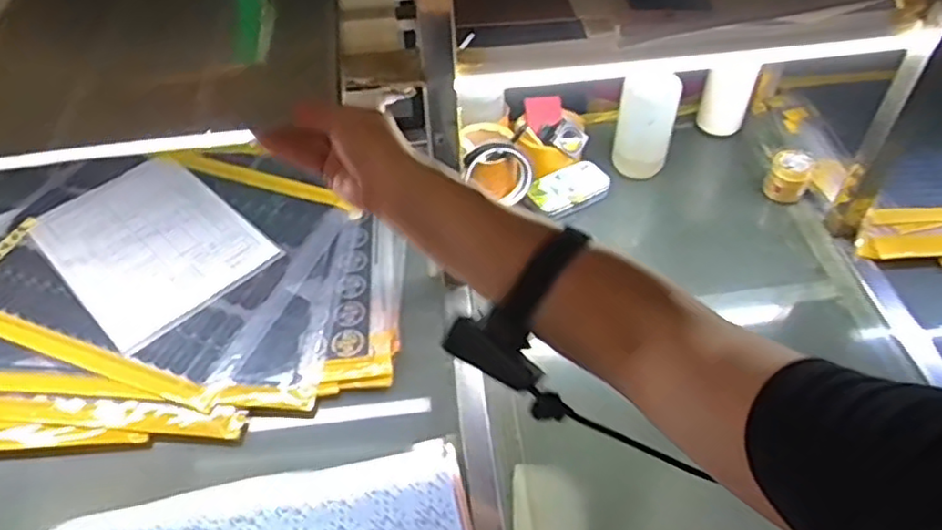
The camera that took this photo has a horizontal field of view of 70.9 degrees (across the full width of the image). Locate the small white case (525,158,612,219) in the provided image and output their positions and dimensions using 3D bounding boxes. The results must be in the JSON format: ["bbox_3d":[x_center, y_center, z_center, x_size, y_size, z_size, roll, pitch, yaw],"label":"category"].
[{"bbox_3d":[0.136,-0.102,0.898,0.108,0.022,0.068,-21,51,-15],"label":"small white case"}]

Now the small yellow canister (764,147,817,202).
[{"bbox_3d":[0.425,-0.120,0.883,0.052,0.057,0.050,25,54,23],"label":"small yellow canister"}]

